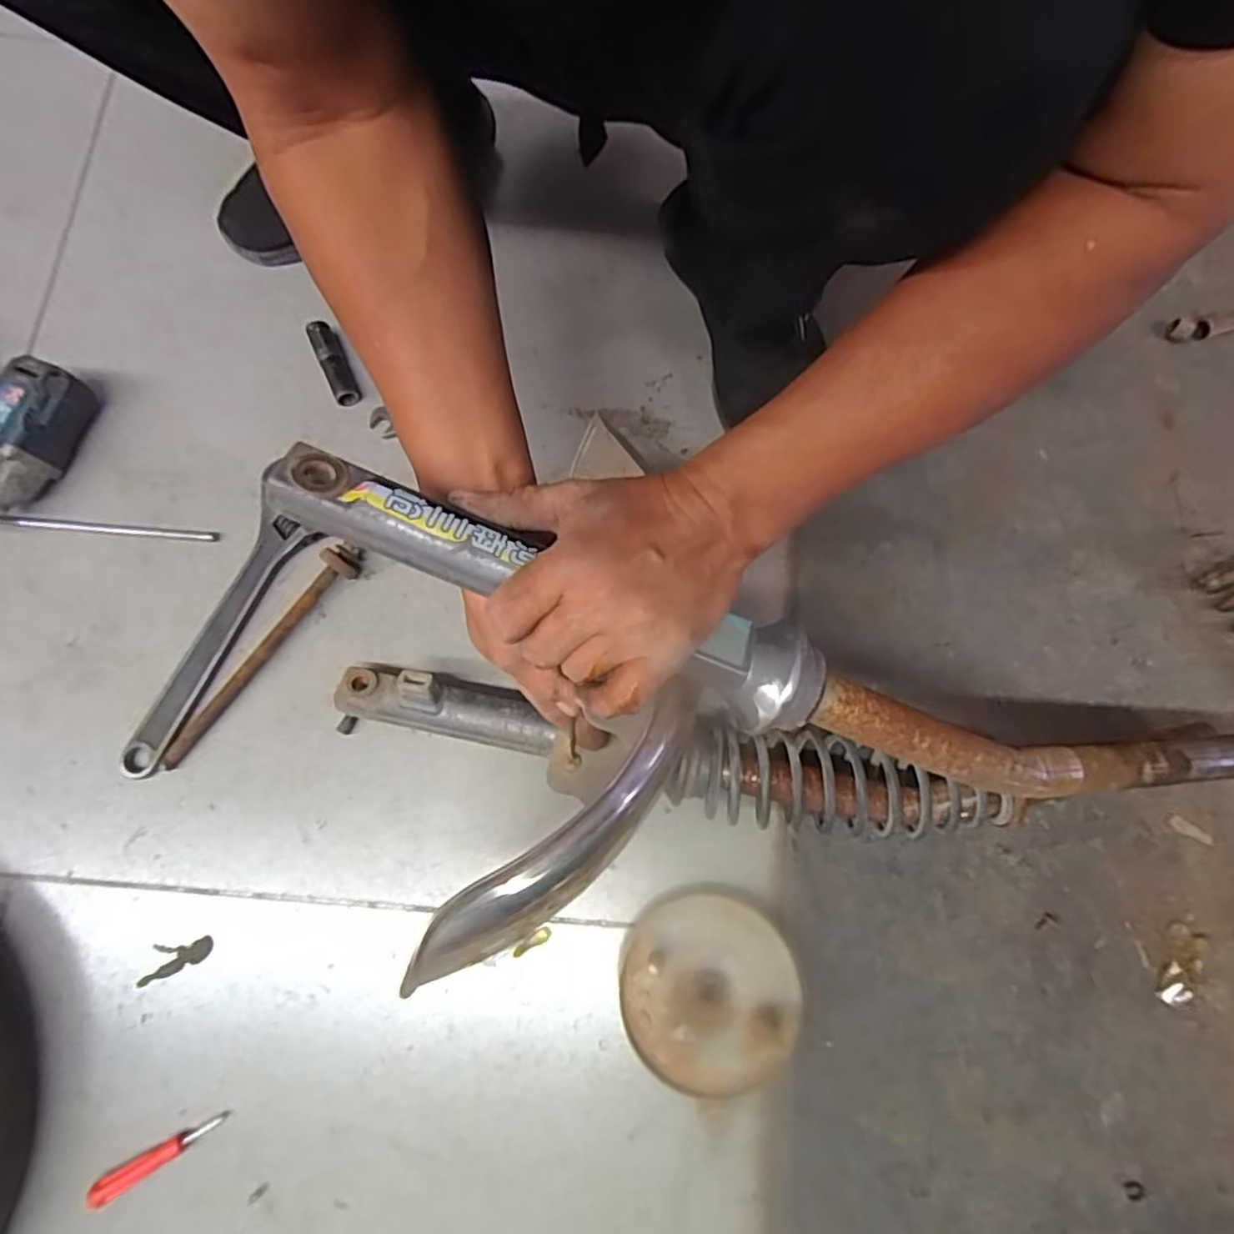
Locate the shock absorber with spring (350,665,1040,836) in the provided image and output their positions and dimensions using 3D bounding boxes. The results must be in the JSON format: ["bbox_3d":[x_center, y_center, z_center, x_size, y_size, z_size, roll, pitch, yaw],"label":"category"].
[{"bbox_3d":[0.031,0.107,0.493,0.497,0.079,0.071,8,78,1],"label":"shock absorber with spring"}]

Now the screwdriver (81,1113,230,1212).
[{"bbox_3d":[-0.324,0.381,0.464,0.096,0.014,0.016,-29,80,-6],"label":"screwdriver"}]

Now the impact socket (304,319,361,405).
[{"bbox_3d":[-0.253,-0.226,0.587,0.022,0.017,0.082,-27,80,-6],"label":"impact socket"}]

